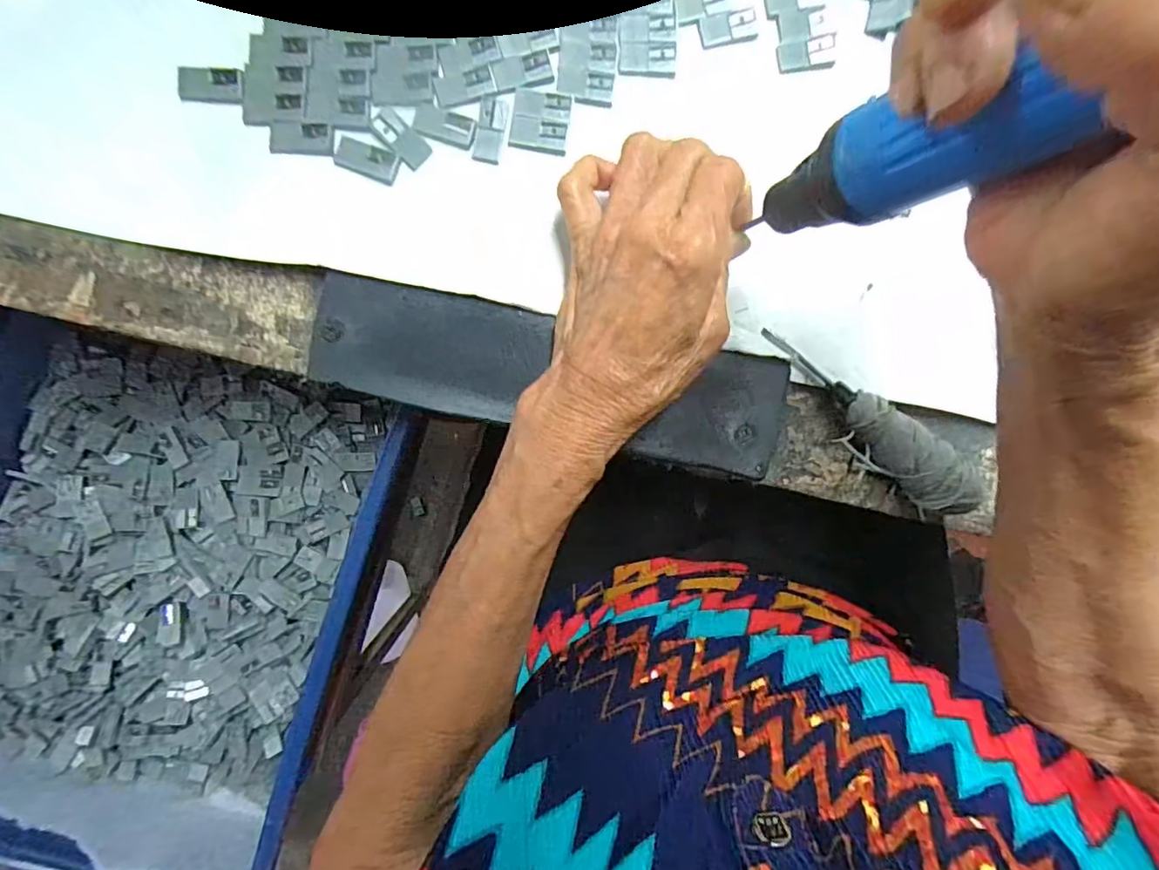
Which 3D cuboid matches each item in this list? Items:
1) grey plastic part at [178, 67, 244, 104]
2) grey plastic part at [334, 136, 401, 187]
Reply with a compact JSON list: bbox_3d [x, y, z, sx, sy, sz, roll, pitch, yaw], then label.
[{"bbox_3d":[-0.165,-0.158,0.243,0.028,0.004,0.016,3,90,-3],"label":"grey plastic part"},{"bbox_3d":[-0.096,-0.125,0.245,0.027,0.004,0.014,19,89,-3],"label":"grey plastic part"}]

